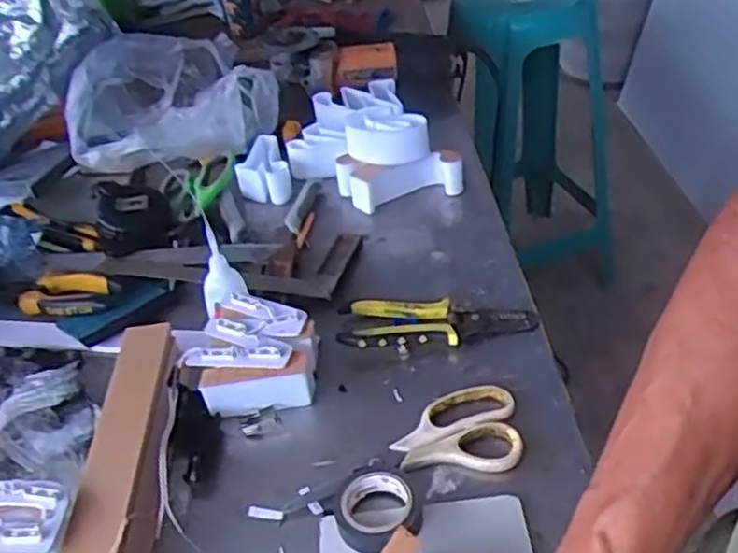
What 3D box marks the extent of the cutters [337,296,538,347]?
[{"bbox_3d":[0.060,0.037,0.657,0.169,0.017,0.057,-4,39,2],"label":"cutters"}]

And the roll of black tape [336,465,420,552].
[{"bbox_3d":[0.004,0.159,0.509,0.056,0.018,0.060,-4,39,3],"label":"roll of black tape"}]

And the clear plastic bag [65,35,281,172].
[{"bbox_3d":[-0.250,-0.217,0.916,0.235,0.131,0.156,-21,41,-18],"label":"clear plastic bag"}]

